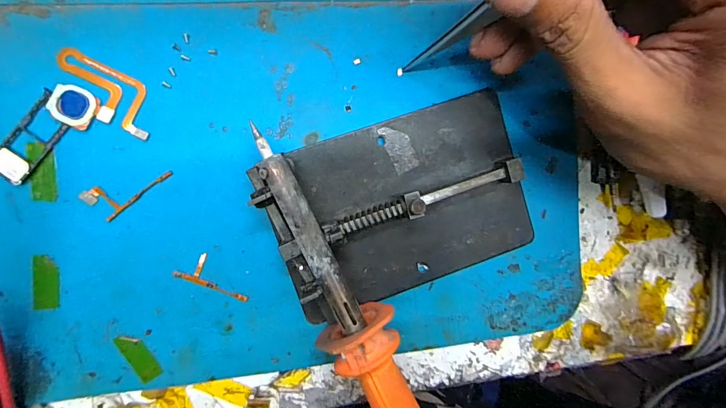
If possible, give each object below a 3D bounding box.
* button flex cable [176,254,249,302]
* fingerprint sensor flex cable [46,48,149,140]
[{"bbox_3d":[-0.065,0.032,0.160,0.033,0.004,0.014,24,91,-10],"label":"button flex cable"},{"bbox_3d":[-0.108,-0.045,0.148,0.036,0.004,0.030,10,93,-9],"label":"fingerprint sensor flex cable"}]

